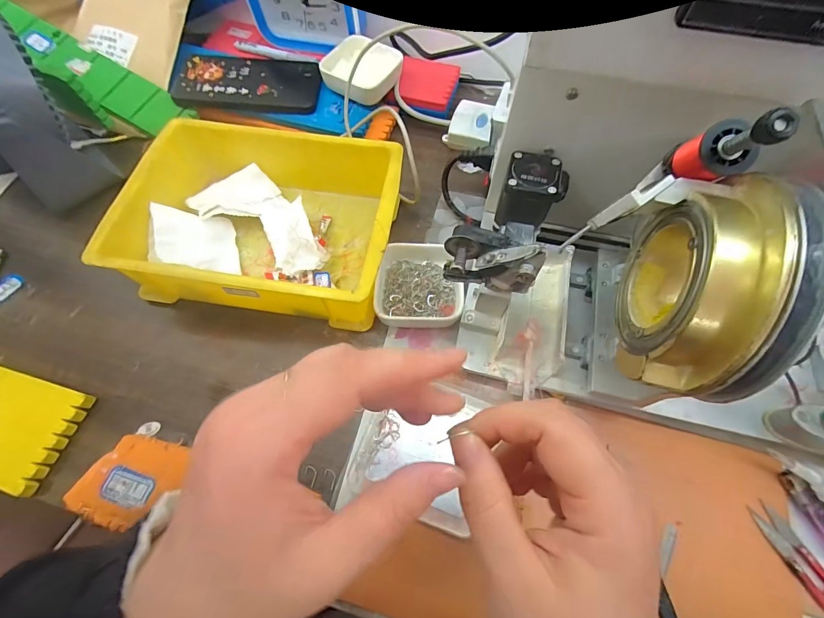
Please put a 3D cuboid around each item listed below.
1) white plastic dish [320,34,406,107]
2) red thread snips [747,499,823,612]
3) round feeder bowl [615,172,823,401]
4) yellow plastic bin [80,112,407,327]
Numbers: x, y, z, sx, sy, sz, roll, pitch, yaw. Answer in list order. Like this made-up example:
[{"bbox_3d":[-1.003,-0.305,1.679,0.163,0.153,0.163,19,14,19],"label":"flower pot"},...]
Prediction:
[{"bbox_3d":[-0.062,-0.291,0.459,0.076,0.021,0.083,31,73,13],"label":"white plastic dish"},{"bbox_3d":[0.289,0.192,0.269,0.022,0.007,0.100,-22,67,-11],"label":"red thread snips"},{"bbox_3d":[0.155,-0.010,0.200,0.048,0.095,0.104,14,65,6],"label":"round feeder bowl"},{"bbox_3d":[-0.140,-0.091,0.366,0.248,0.066,0.183,8,69,5],"label":"yellow plastic bin"}]

